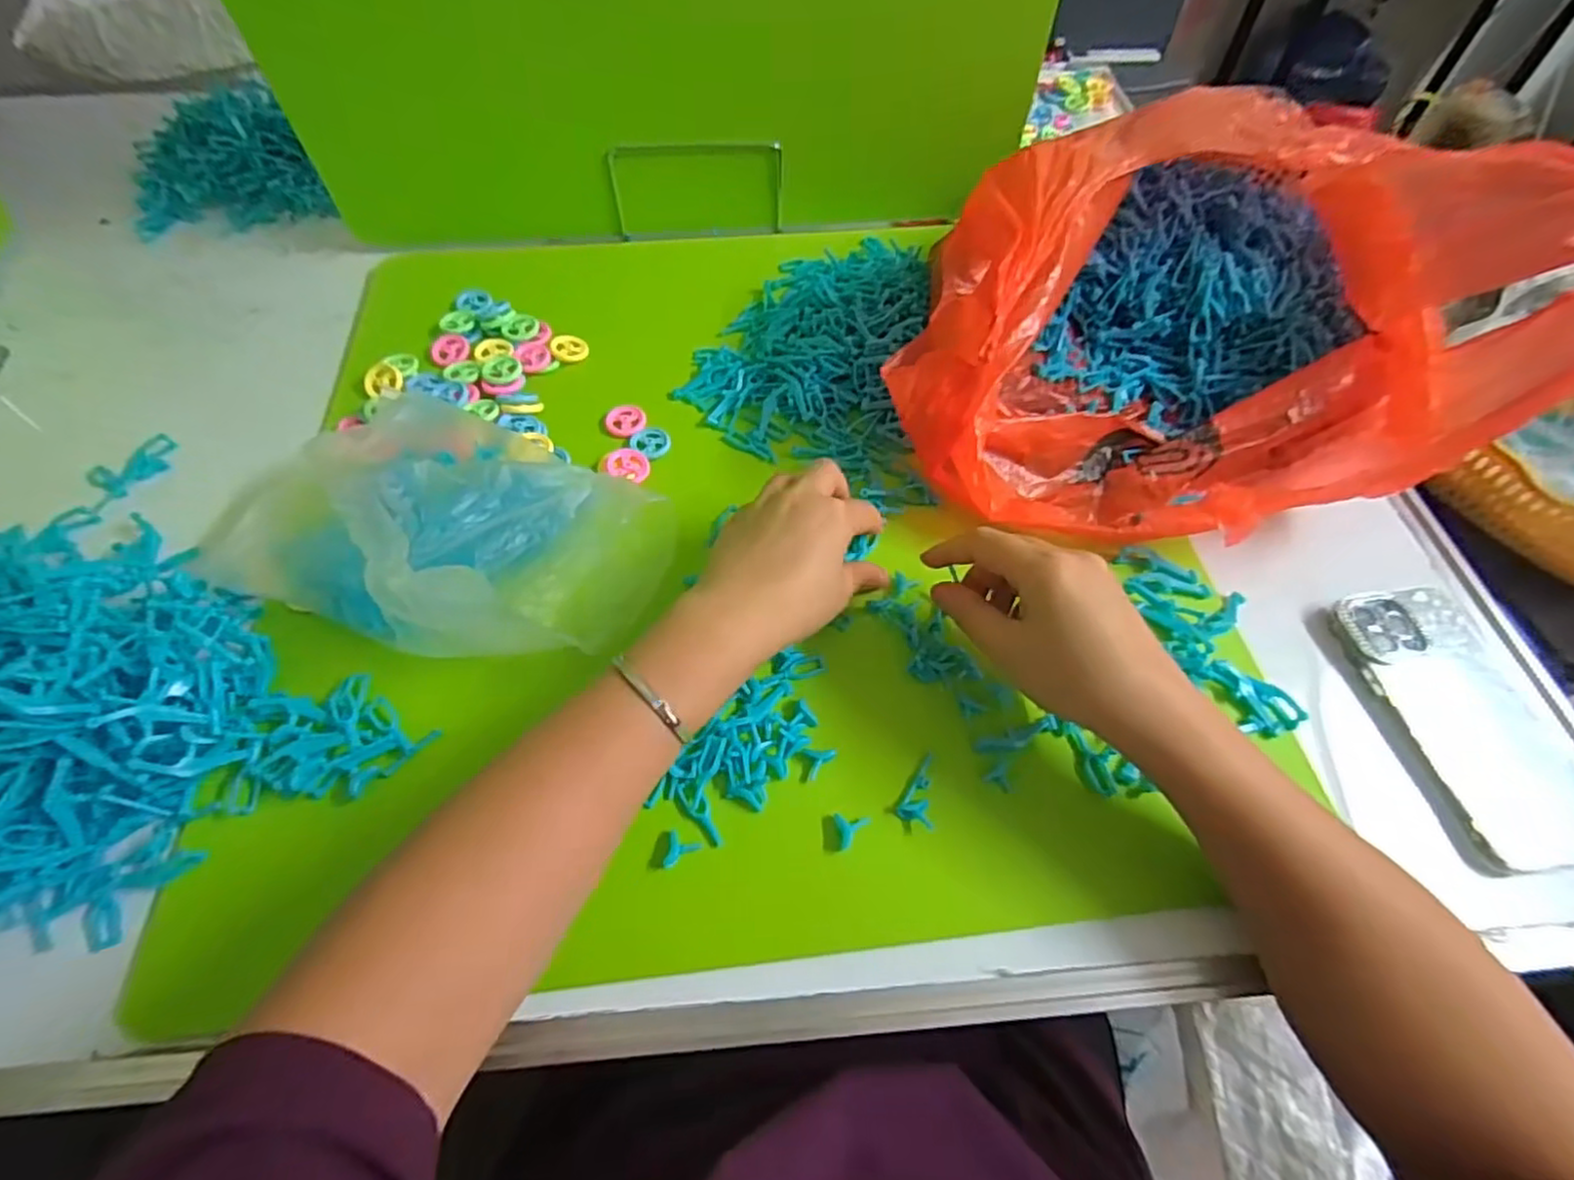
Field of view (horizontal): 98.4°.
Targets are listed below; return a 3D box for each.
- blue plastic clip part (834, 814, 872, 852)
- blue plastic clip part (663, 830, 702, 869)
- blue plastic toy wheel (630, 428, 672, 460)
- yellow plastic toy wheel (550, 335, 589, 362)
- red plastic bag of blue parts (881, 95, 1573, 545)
[{"bbox_3d":[0.034,0.125,0.351,0.020,0.008,0.017,3,57,1],"label":"blue plastic clip part"},{"bbox_3d":[-0.055,0.133,0.345,0.017,0.004,0.017,22,59,13],"label":"blue plastic clip part"},{"bbox_3d":[-0.099,-0.109,0.496,0.029,0.004,0.026,32,62,19],"label":"blue plastic toy wheel"},{"bbox_3d":[-0.173,-0.193,0.540,0.027,0.007,0.026,0,56,-1],"label":"yellow plastic toy wheel"},{"bbox_3d":[0.273,-0.167,0.443,0.366,0.169,0.295,-29,68,-15],"label":"red plastic bag of blue parts"}]

